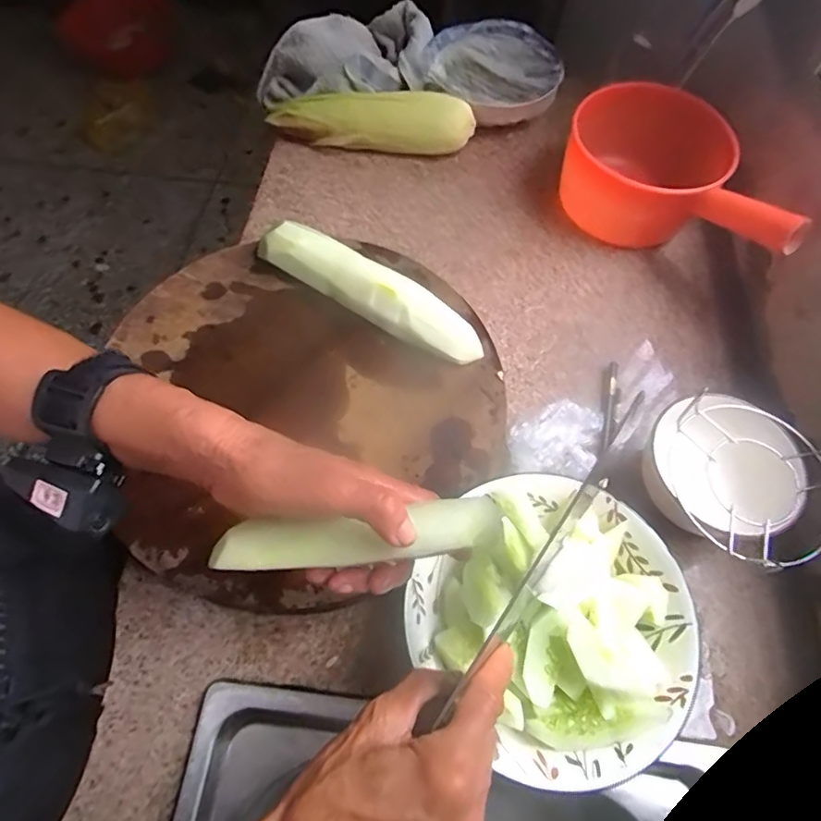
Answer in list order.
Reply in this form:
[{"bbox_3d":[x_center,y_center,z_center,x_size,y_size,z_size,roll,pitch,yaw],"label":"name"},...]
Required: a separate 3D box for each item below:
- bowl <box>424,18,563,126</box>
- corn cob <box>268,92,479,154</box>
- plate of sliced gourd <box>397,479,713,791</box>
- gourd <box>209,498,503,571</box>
[{"bbox_3d":[0.103,-0.429,0.698,0.170,0.060,0.164,-4,64,-4],"label":"bowl"},{"bbox_3d":[-0.047,-0.348,0.655,0.240,0.058,0.051,0,64,-2],"label":"corn cob"},{"bbox_3d":[0.106,0.143,0.380,0.185,0.049,0.190,1,64,-2],"label":"plate of sliced gourd"},{"bbox_3d":[-0.028,0.071,0.299,0.161,0.035,0.032,-6,64,-2],"label":"gourd"}]

